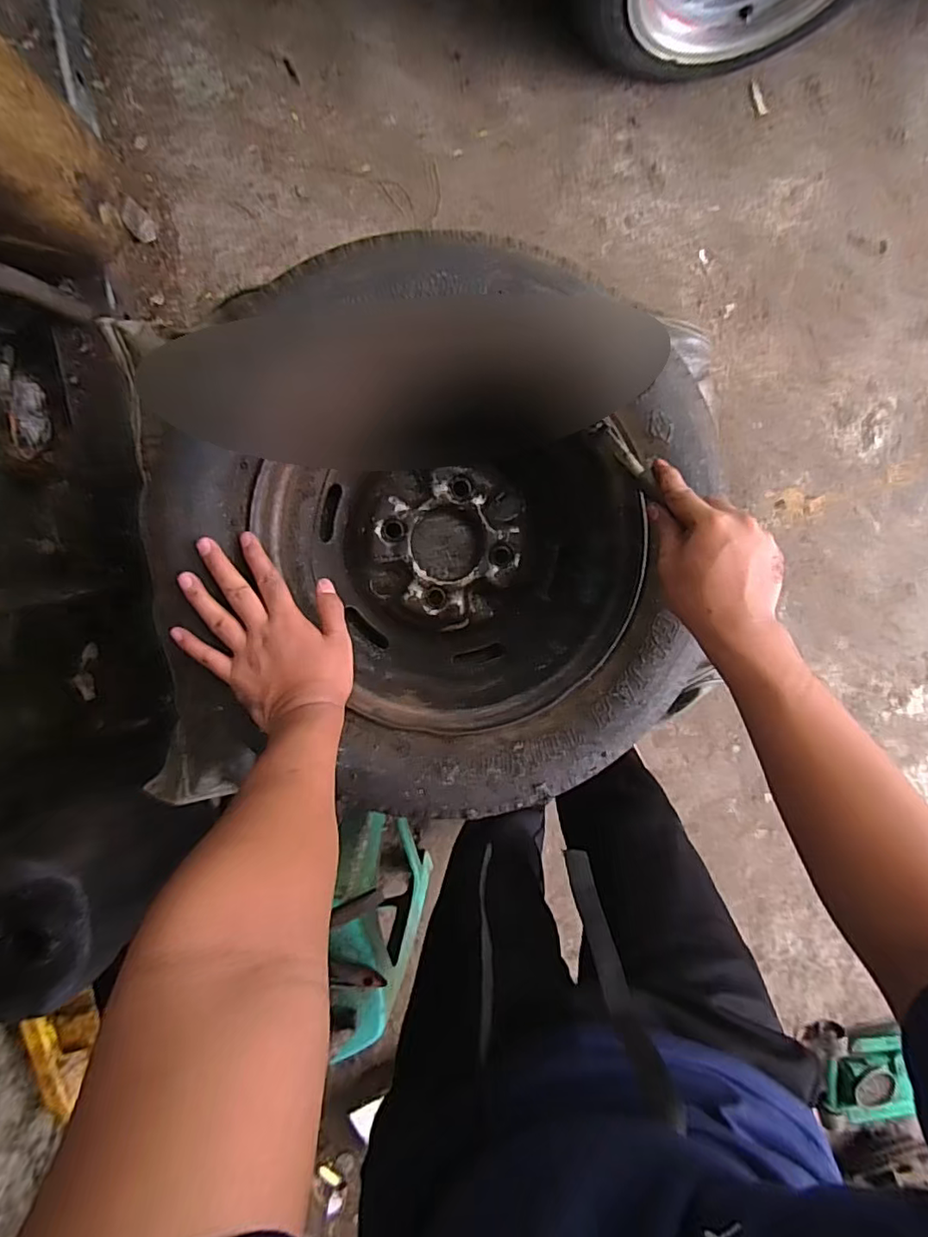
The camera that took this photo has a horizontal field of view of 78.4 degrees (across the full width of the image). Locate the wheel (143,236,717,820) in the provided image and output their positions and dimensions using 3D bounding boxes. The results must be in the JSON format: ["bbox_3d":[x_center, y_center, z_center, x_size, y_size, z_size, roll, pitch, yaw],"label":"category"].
[{"bbox_3d":[-0.021,-0.069,0.532,0.431,0.139,0.459,-1,98,-6],"label":"wheel"}]

